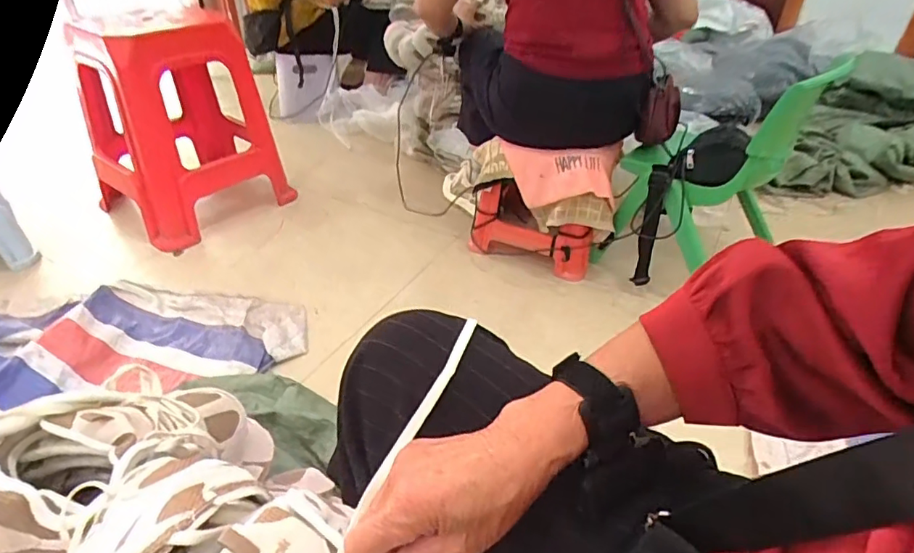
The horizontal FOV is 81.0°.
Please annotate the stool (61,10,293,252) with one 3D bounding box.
[{"bbox_3d":[-0.783,-0.448,1.484,0.488,0.497,0.424,30,45,34],"label":"stool"}]

